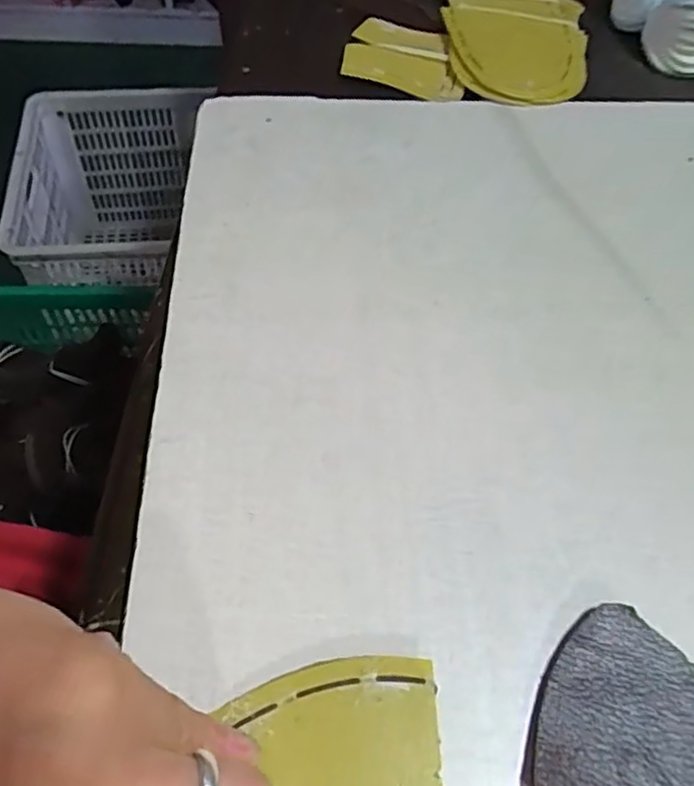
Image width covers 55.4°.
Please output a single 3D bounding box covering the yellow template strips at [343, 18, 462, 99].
[{"bbox_3d":[0.040,-0.231,0.456,0.080,0.010,0.084,12,56,0],"label":"yellow template strips"}]

